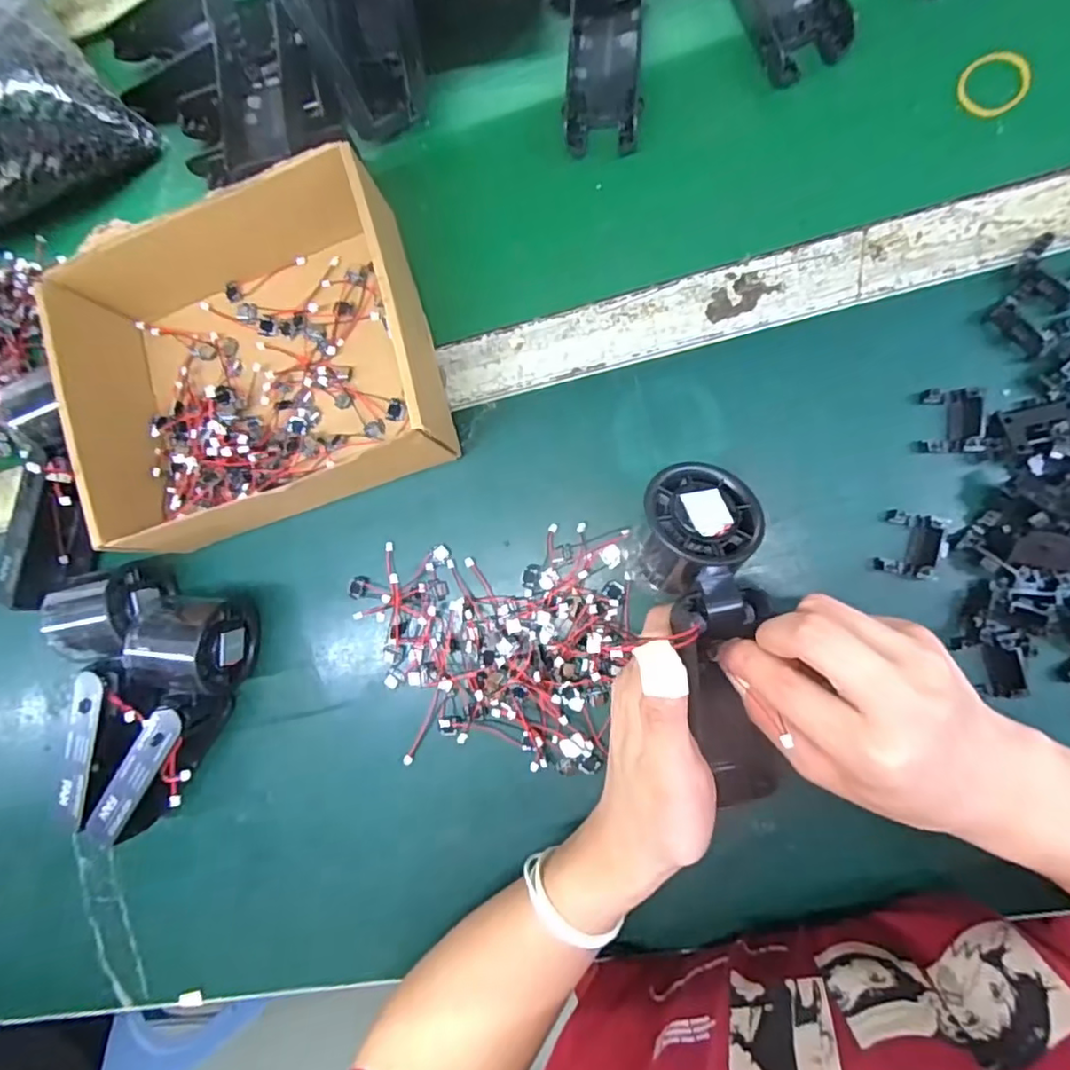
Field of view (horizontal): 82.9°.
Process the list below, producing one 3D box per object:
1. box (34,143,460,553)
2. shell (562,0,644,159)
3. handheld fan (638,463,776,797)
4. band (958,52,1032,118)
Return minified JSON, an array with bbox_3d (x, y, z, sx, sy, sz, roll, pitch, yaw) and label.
[{"bbox_3d":[-0.172,-0.103,0.377,0.212,0.072,0.183,-18,86,9],"label":"box"},{"bbox_3d":[0.043,-0.295,0.373,0.045,0.026,0.116,2,89,10],"label":"shell"},{"bbox_3d":[0.089,0.050,0.291,0.058,0.044,0.169,-10,94,9],"label":"handheld fan"},{"bbox_3d":[0.261,-0.257,0.345,0.038,0.007,0.035,-1,86,9],"label":"band"}]

